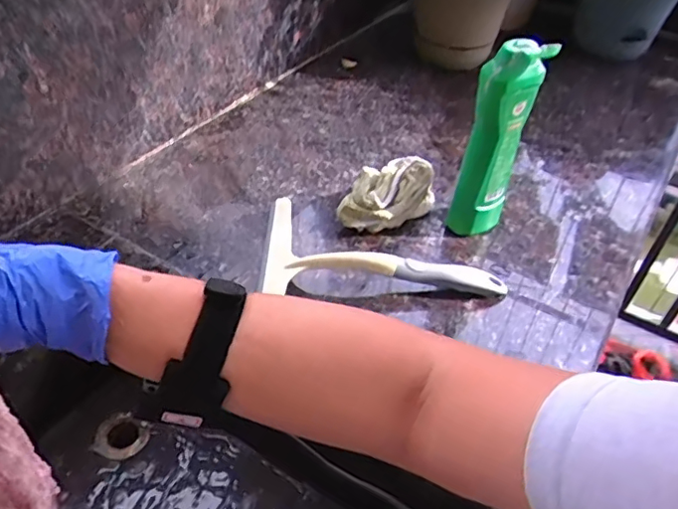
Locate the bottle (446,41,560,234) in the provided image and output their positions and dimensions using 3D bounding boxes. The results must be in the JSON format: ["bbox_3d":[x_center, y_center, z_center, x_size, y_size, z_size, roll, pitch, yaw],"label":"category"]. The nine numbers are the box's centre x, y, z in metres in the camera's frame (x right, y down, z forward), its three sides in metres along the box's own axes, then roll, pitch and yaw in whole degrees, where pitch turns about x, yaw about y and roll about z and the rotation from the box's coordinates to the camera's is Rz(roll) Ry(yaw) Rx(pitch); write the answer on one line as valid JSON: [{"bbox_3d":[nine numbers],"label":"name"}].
[{"bbox_3d":[0.156,-0.111,0.573,0.055,0.217,0.047,13,44,10],"label":"bottle"}]

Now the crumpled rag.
[{"bbox_3d":[0.052,-0.061,0.626,0.061,0.062,0.106,31,49,26],"label":"crumpled rag"}]

